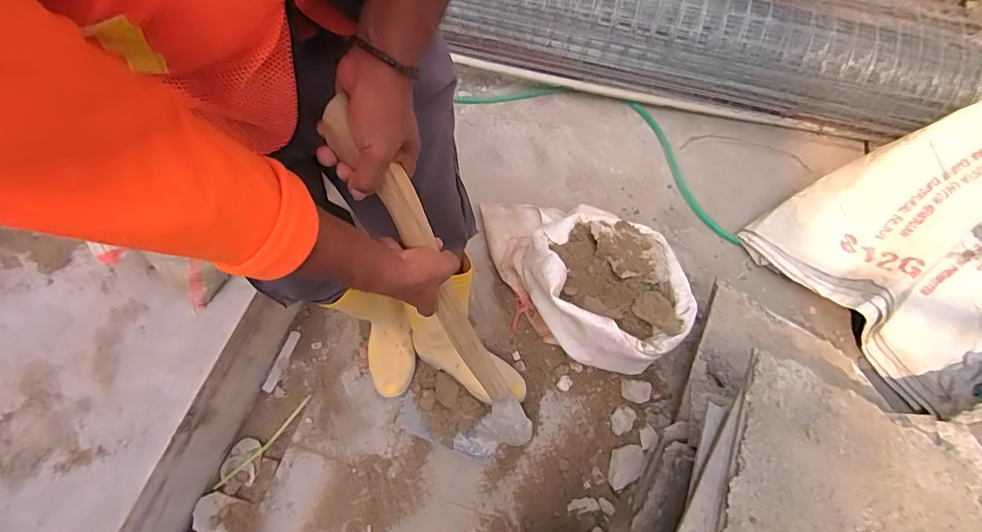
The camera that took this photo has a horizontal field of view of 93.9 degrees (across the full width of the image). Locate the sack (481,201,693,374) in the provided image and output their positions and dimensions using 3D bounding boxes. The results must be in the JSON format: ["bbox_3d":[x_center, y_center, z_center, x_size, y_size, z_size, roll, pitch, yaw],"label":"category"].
[{"bbox_3d":[0.220,0.014,1.063,0.368,0.186,0.465,-13,67,-7],"label":"sack"}]

